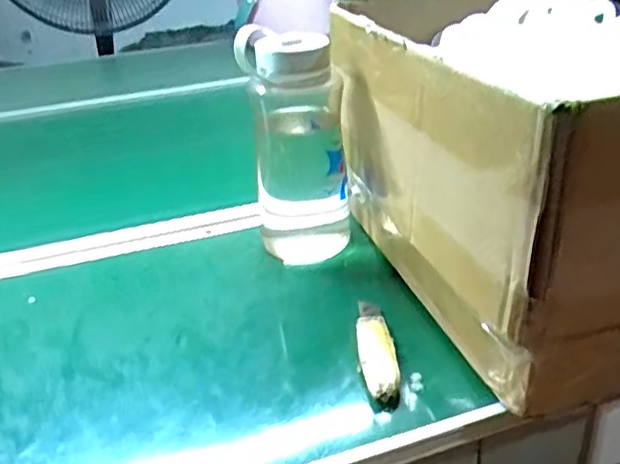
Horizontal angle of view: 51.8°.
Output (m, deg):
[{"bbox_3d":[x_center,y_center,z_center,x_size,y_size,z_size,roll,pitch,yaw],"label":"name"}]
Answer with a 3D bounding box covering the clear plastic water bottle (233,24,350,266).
[{"bbox_3d":[-0.013,-0.088,0.612,0.085,0.201,0.102,-3,29,0],"label":"clear plastic water bottle"}]

